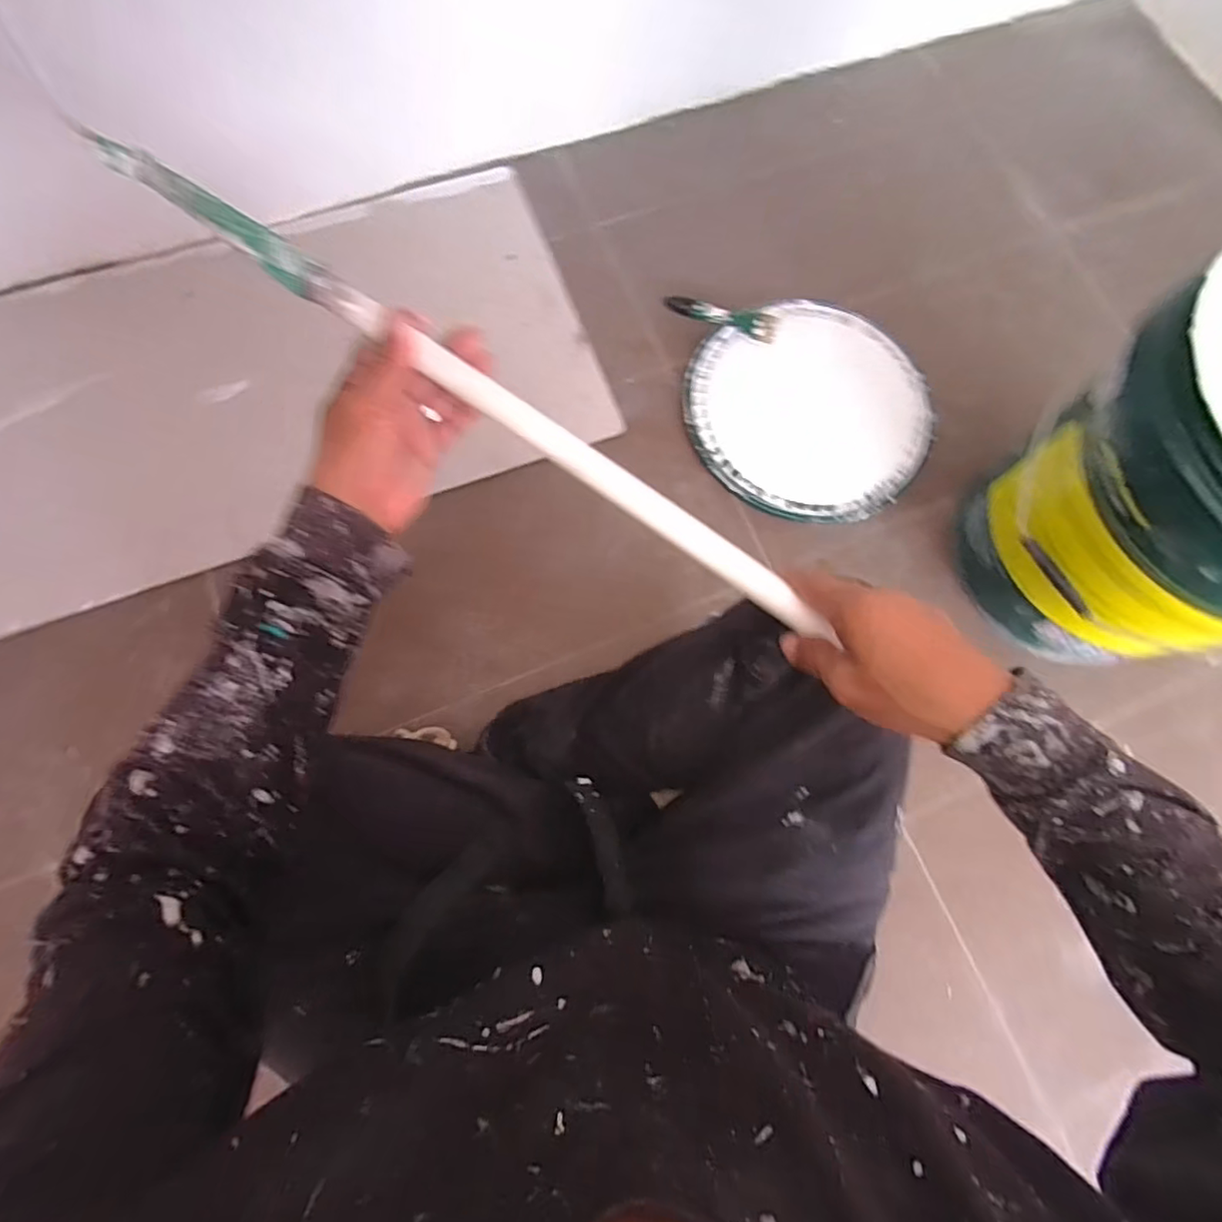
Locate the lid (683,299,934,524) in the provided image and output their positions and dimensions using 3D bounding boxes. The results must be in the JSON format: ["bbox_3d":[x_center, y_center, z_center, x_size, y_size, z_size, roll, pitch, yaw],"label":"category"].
[{"bbox_3d":[0.259,-0.260,0.753,0.301,0.011,0.298,0,76,-1],"label":"lid"}]

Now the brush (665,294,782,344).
[{"bbox_3d":[0.144,-0.384,0.757,0.146,0.011,0.037,19,77,3],"label":"brush"}]

